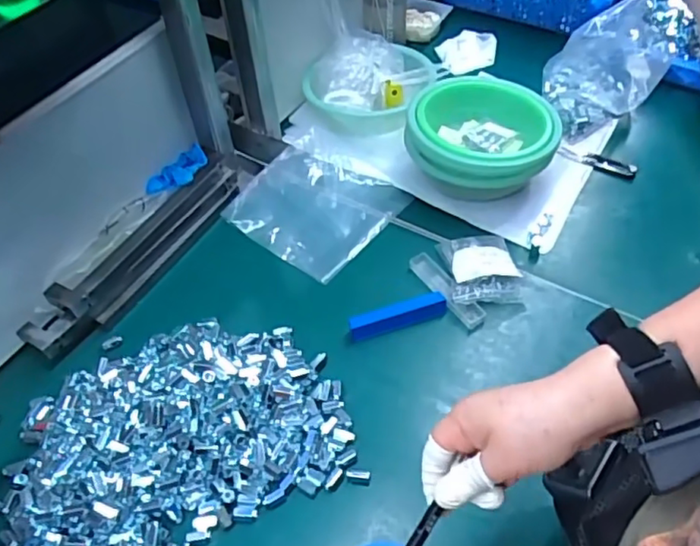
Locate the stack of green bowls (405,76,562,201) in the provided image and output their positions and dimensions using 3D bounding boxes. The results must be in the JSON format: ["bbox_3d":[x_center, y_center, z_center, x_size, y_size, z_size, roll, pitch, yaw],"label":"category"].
[{"bbox_3d":[0.170,-0.170,0.798,0.183,0.091,0.184,7,51,9],"label":"stack of green bowls"}]

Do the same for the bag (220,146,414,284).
[{"bbox_3d":[-0.047,-0.092,0.794,0.180,0.024,0.166,29,58,24],"label":"bag"}]

